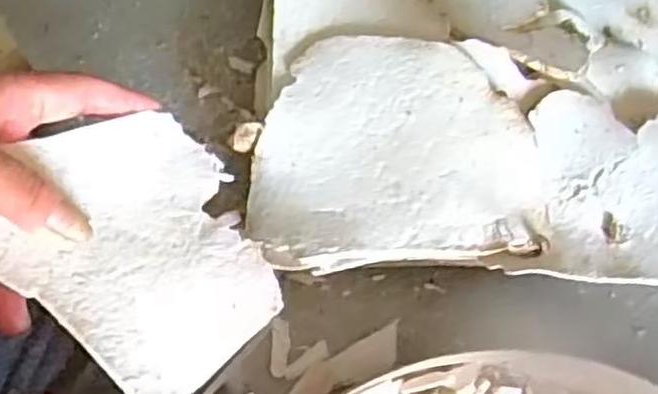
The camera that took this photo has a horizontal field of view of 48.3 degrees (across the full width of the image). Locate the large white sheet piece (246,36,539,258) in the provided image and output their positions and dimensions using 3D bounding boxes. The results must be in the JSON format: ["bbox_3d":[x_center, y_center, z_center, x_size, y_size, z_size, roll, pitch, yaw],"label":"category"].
[{"bbox_3d":[0.034,-0.028,0.383,0.145,0.012,0.120,-1,68,-4],"label":"large white sheet piece"}]

